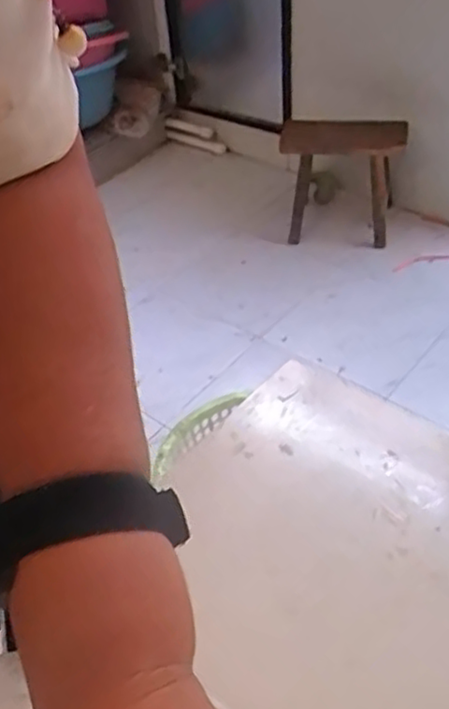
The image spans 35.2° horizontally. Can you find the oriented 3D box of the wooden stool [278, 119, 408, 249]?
[{"bbox_3d":[0.256,-0.394,1.593,0.268,0.263,0.184,5,44,11],"label":"wooden stool"}]

